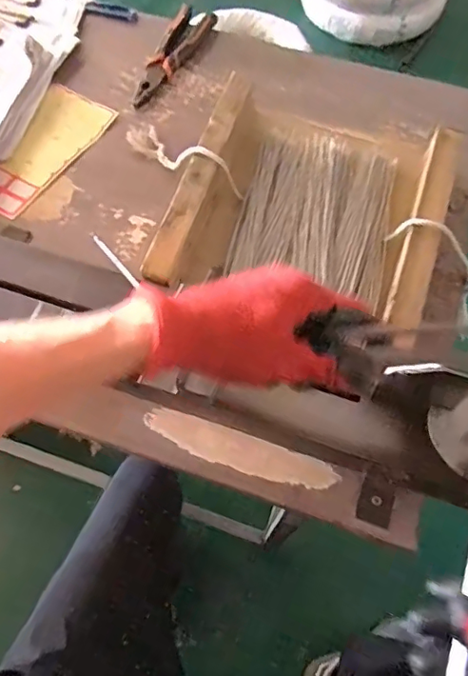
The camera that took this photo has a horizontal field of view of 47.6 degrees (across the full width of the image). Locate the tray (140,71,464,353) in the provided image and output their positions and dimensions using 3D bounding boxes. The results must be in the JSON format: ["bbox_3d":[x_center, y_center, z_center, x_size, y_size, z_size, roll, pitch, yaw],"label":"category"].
[{"bbox_3d":[0.072,-0.151,0.583,0.300,0.067,0.289,18,65,7],"label":"tray"}]

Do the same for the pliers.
[{"bbox_3d":[-0.084,-0.382,0.720,0.051,0.021,0.187,22,65,9],"label":"pliers"}]

